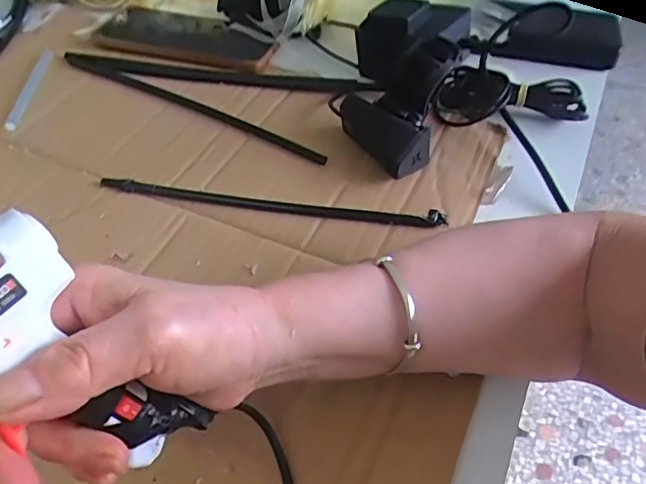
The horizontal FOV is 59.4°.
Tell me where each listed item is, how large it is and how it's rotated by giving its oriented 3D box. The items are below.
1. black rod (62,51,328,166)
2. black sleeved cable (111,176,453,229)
[{"bbox_3d":[-0.114,-0.119,0.473,0.276,0.009,0.017,25,53,20],"label":"black rod"},{"bbox_3d":[-0.039,-0.029,0.394,0.242,0.015,0.012,8,49,6],"label":"black sleeved cable"}]

